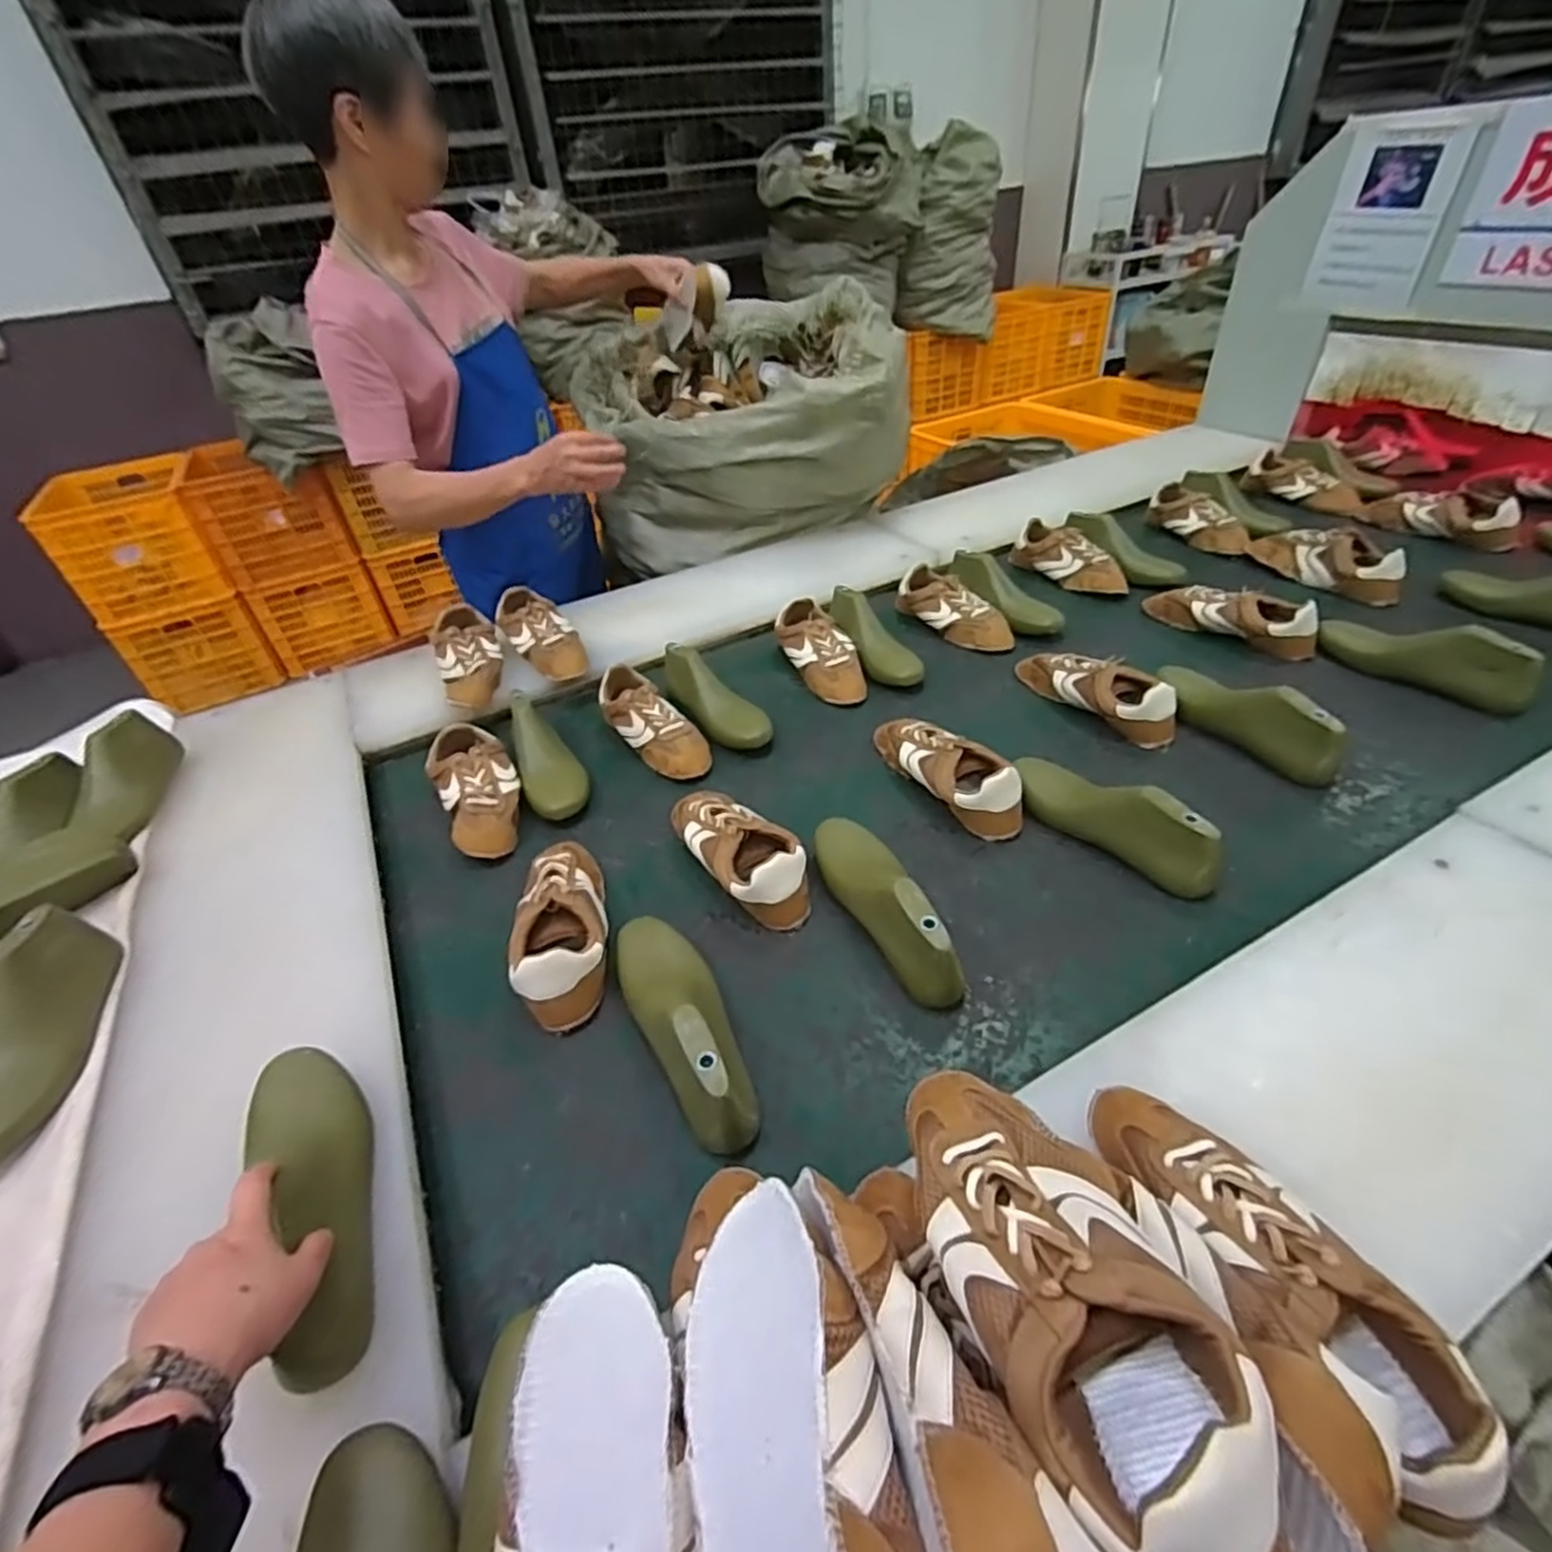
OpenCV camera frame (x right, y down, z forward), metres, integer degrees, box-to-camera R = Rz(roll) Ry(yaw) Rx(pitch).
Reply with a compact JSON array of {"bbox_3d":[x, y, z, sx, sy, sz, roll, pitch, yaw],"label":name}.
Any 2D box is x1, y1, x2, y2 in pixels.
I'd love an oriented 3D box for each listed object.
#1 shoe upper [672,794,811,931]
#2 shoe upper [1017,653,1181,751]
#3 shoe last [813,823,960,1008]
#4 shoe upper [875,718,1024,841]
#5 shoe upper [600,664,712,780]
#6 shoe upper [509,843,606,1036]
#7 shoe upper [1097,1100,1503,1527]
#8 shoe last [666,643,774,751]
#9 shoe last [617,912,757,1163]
[{"bbox_3d":[-0.049,0.078,0.822,0.095,0.079,0.236,-30,46,-25],"label":"shoe upper"},{"bbox_3d":[0.434,-0.126,0.999,0.084,0.072,0.237,-21,43,-16],"label":"shoe upper"},{"bbox_3d":[0.102,0.113,0.726,0.077,0.082,0.244,-17,42,-12],"label":"shoe last"},{"bbox_3d":[0.208,-0.018,0.893,0.087,0.067,0.238,-21,43,-16],"label":"shoe upper"},{"bbox_3d":[-0.175,-0.076,1.015,0.077,0.067,0.223,-29,45,-23],"label":"shoe upper"},{"bbox_3d":[-0.220,0.145,0.755,0.085,0.074,0.224,-11,41,-5],"label":"shoe upper"},{"bbox_3d":[0.282,0.286,0.434,0.089,0.081,0.234,-22,43,-17],"label":"shoe upper"},{"bbox_3d":[-0.093,-0.119,1.048,0.078,0.079,0.236,-25,44,-20],"label":"shoe last"},{"bbox_3d":[-0.085,0.206,0.648,0.081,0.086,0.249,-21,43,-16],"label":"shoe last"}]

